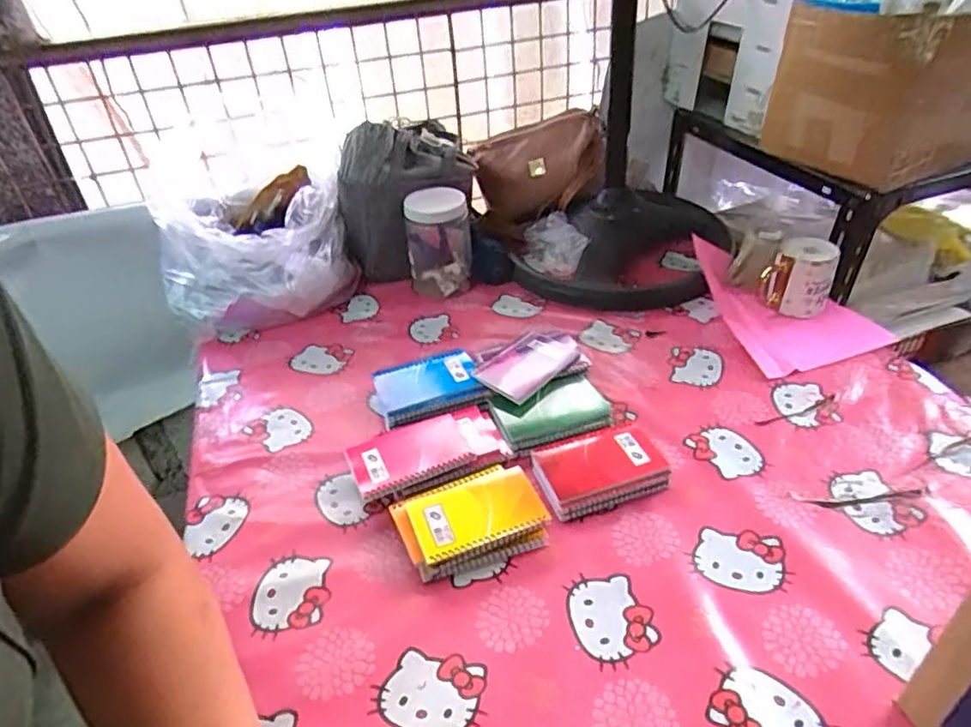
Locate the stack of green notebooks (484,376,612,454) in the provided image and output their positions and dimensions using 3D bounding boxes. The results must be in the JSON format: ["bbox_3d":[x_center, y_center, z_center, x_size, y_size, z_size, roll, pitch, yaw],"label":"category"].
[{"bbox_3d":[0.084,0.062,0.772,0.135,0.024,0.092,-17,49,-11],"label":"stack of green notebooks"}]

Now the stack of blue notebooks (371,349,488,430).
[{"bbox_3d":[-0.074,0.032,0.821,0.131,0.026,0.117,-14,39,-12],"label":"stack of blue notebooks"}]

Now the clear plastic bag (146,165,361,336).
[{"bbox_3d":[-0.371,-0.183,1.009,0.287,0.185,0.230,-14,39,-13],"label":"clear plastic bag"}]

